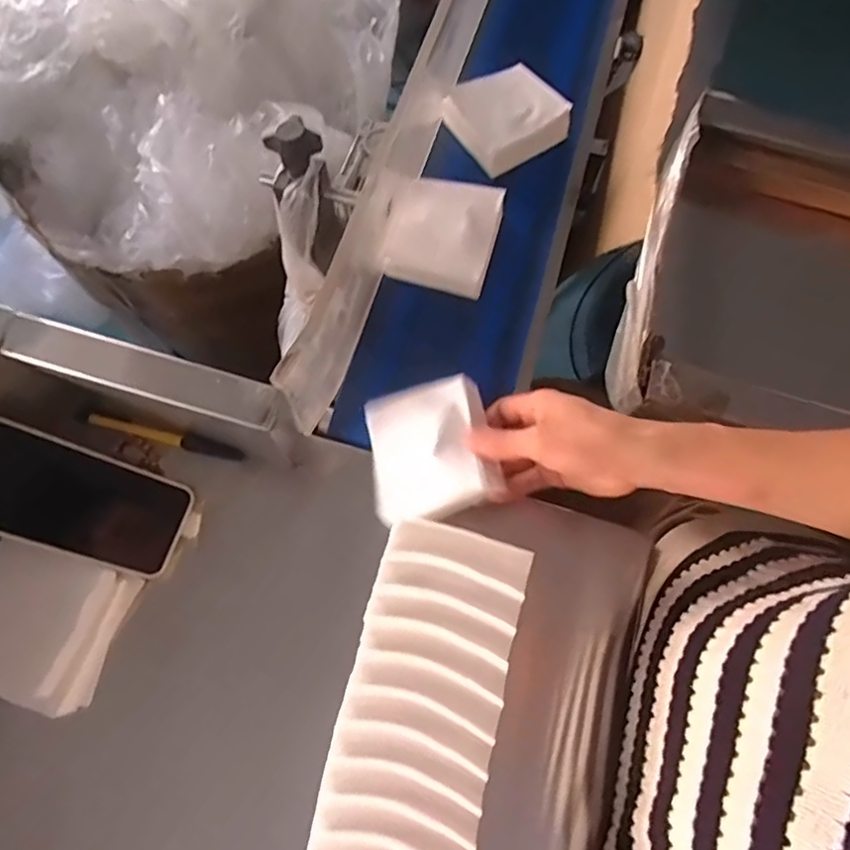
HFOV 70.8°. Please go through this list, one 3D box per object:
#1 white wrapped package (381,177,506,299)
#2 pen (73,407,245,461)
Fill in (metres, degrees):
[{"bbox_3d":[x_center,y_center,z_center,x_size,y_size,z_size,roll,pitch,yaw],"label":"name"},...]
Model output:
[{"bbox_3d":[0.017,-0.177,0.551,0.096,0.037,0.098,15,71,3],"label":"white wrapped package"},{"bbox_3d":[-0.220,0.008,0.498,0.138,0.016,0.012,14,71,2],"label":"pen"}]

